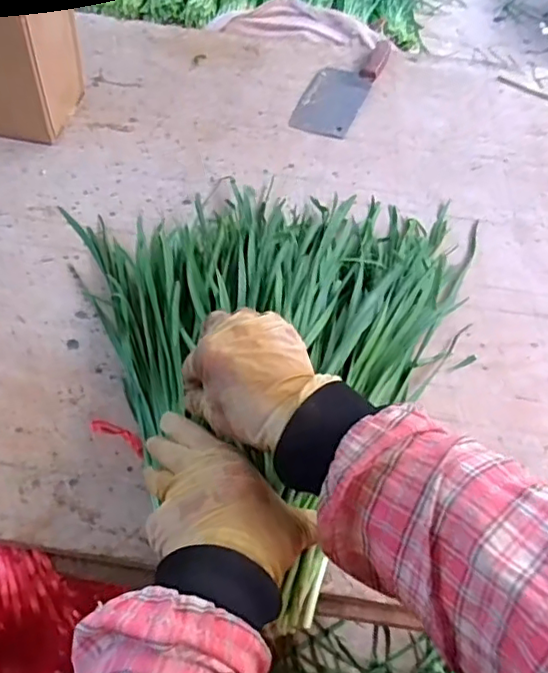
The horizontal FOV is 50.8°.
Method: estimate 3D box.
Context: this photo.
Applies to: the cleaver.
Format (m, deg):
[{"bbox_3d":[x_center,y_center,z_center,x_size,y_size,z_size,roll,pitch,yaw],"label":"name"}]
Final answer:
[{"bbox_3d":[0.107,-0.396,0.895,0.088,0.021,0.288,19,51,10],"label":"cleaver"}]

